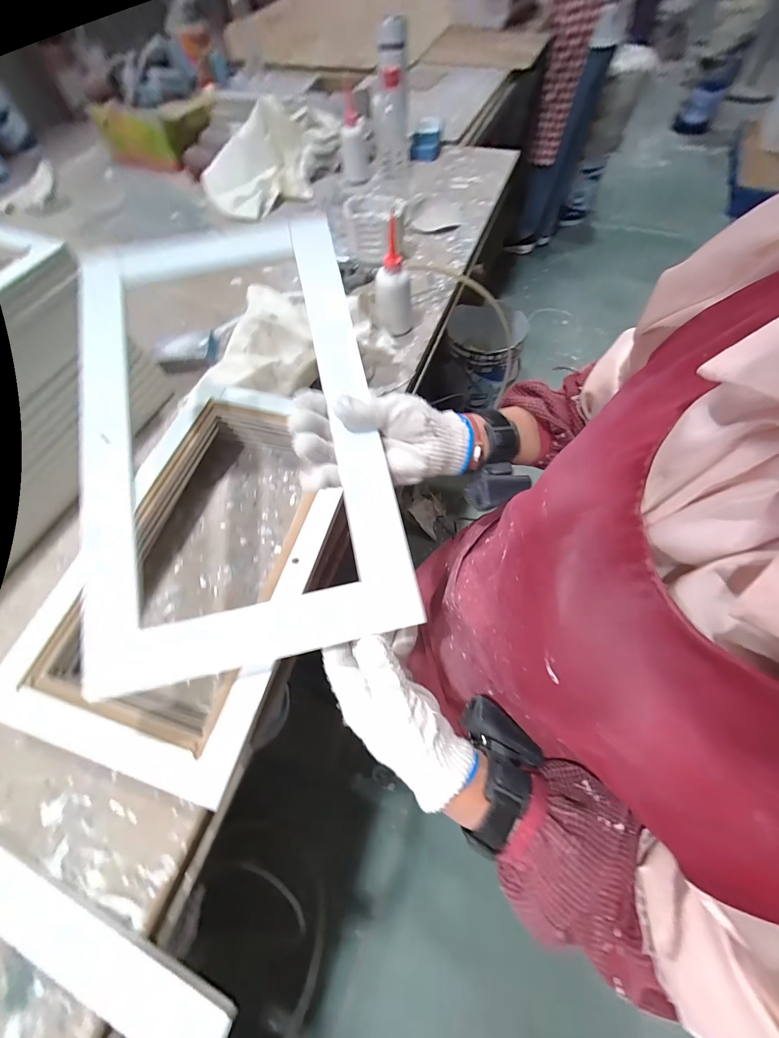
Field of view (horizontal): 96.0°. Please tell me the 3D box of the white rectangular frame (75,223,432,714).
[{"bbox_3d":[-0.148,-0.096,0.318,0.260,0.021,0.430,-13,76,-4],"label":"white rectangular frame"}]

